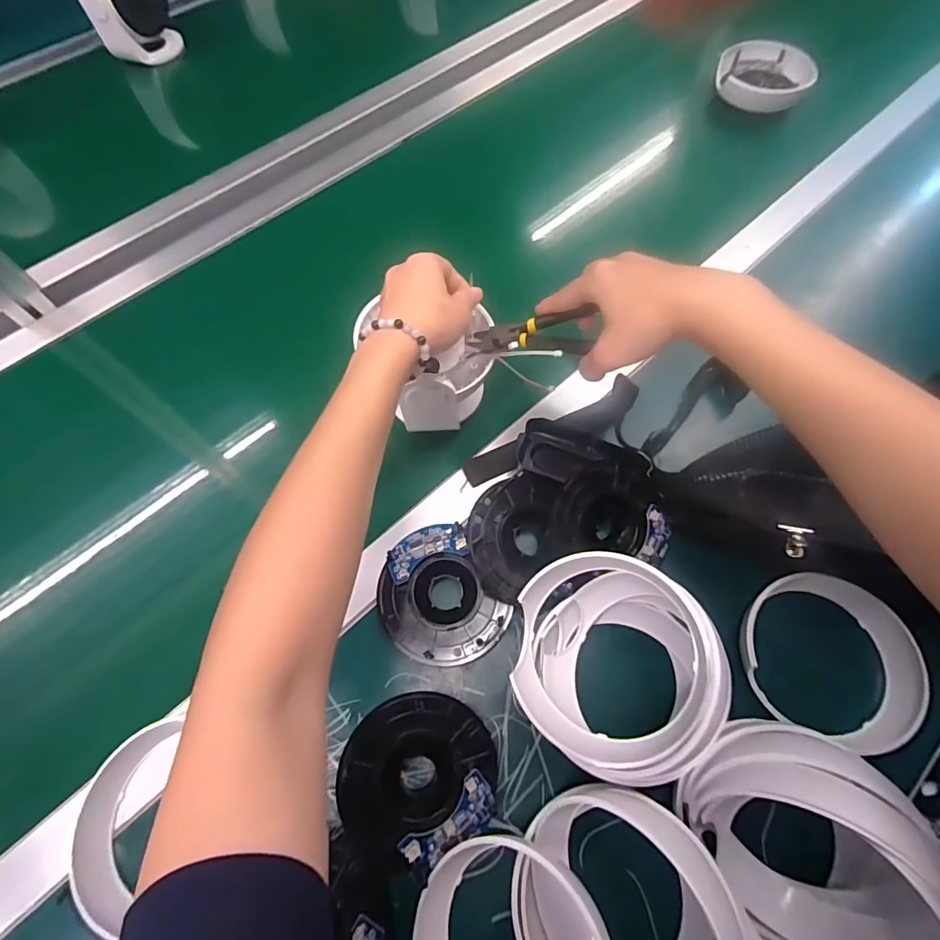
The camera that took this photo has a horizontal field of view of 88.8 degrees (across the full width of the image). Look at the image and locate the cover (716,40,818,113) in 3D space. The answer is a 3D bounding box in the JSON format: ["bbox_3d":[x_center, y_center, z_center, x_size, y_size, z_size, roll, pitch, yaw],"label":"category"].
[{"bbox_3d":[0.383,-0.512,0.627,0.117,0.042,0.090,15,60,8],"label":"cover"}]

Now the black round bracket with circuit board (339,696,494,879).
[{"bbox_3d":[-0.035,0.205,0.323,0.103,0.023,0.095,0,59,0],"label":"black round bracket with circuit board"}]

